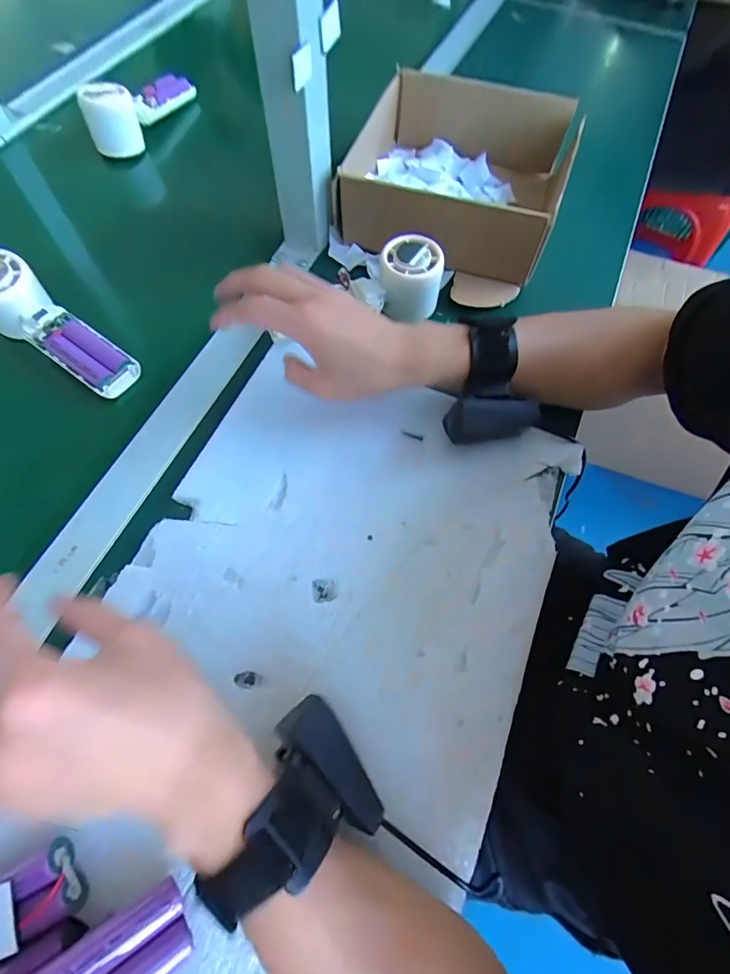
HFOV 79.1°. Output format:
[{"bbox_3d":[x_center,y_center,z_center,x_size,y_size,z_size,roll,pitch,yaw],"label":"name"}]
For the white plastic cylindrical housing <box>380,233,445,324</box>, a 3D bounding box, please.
[{"bbox_3d":[0.041,-0.192,0.408,0.053,0.055,0.044,-3,64,-2],"label":"white plastic cylindrical housing"}]

